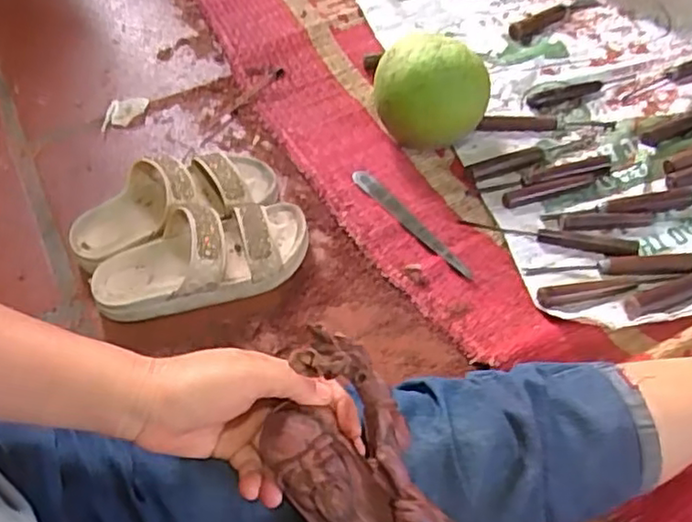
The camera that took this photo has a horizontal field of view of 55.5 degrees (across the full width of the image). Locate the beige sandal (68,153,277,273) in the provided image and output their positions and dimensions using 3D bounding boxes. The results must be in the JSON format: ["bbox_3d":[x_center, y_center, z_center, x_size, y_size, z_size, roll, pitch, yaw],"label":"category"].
[{"bbox_3d":[-0.190,-0.072,0.718,0.228,0.067,0.091,-20,57,-13],"label":"beige sandal"}]

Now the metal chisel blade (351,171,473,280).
[{"bbox_3d":[0.069,-0.046,0.742,0.019,0.009,0.195,-32,60,-21],"label":"metal chisel blade"}]

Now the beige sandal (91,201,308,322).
[{"bbox_3d":[-0.149,-0.011,0.676,0.224,0.063,0.093,-14,56,-10],"label":"beige sandal"}]

